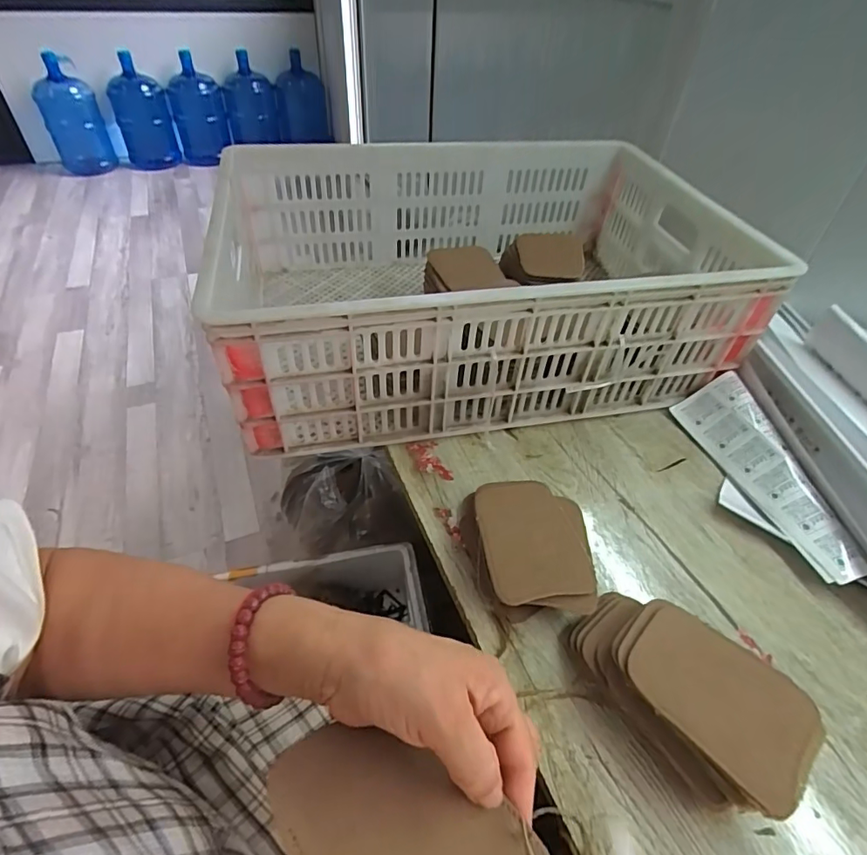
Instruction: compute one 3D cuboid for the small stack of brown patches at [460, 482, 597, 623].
[{"bbox_3d":[0.083,0.106,0.452,0.109,0.045,0.131,5,45,1],"label":"small stack of brown patches"}]

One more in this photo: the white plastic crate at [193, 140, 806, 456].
[{"bbox_3d":[0.051,-0.213,0.662,0.603,0.187,0.426,-8,46,-12],"label":"white plastic crate"}]

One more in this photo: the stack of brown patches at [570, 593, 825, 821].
[{"bbox_3d":[0.182,0.193,0.365,0.086,0.062,0.157,-33,56,-31],"label":"stack of brown patches"}]

